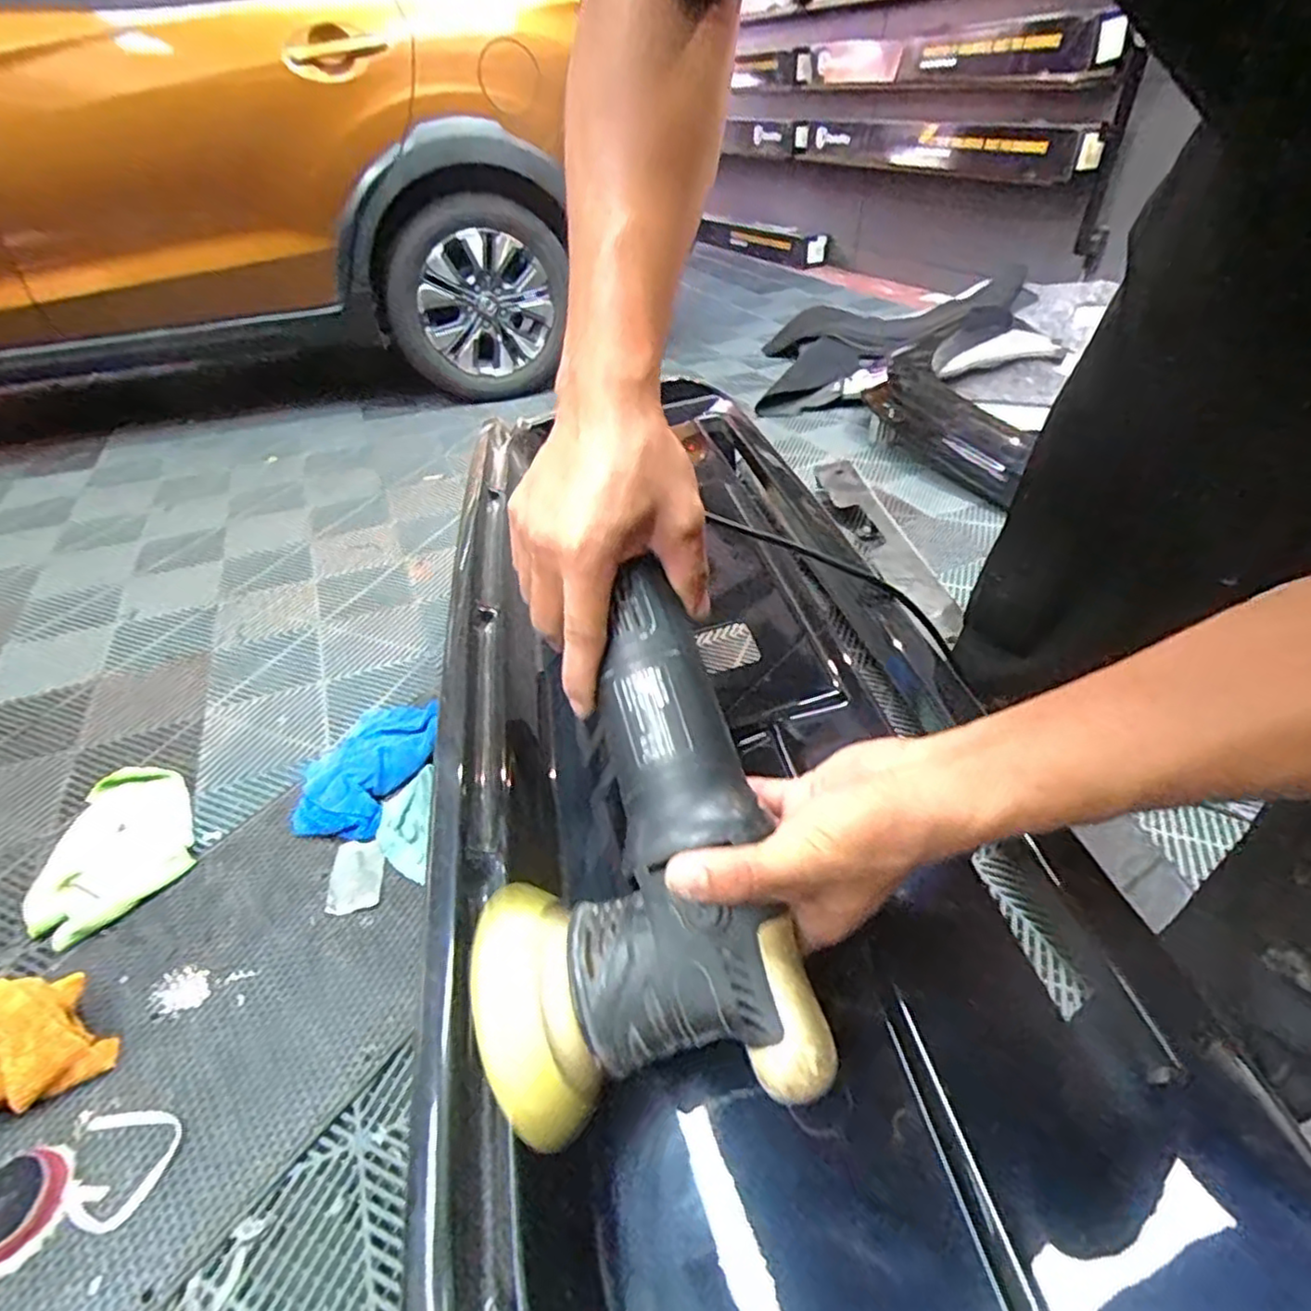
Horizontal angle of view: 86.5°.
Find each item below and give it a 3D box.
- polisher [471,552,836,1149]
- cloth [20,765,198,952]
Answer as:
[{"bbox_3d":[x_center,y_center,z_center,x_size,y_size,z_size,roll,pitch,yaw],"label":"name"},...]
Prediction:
[{"bbox_3d":[-0.009,0.097,0.382,0.145,0.125,0.238,-16,71,10],"label":"polisher"},{"bbox_3d":[-0.775,0.266,0.991,0.193,0.034,0.271,-24,44,-23],"label":"cloth"}]

